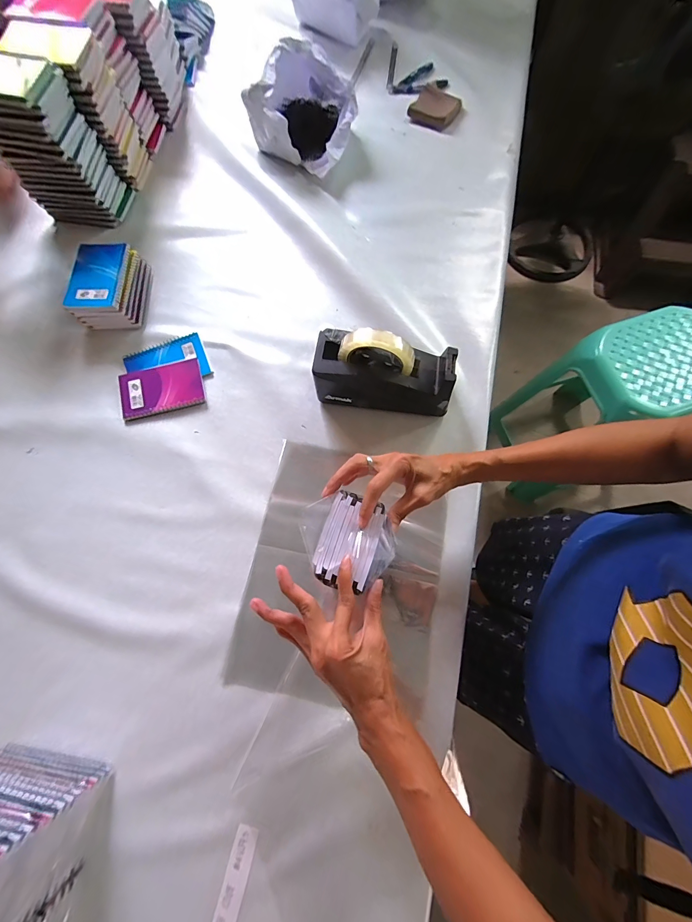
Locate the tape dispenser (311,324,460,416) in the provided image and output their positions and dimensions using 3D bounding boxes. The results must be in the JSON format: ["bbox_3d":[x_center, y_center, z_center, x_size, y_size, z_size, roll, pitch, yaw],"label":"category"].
[{"bbox_3d":[0.055,-0.129,0.499,0.191,0.132,0.070,10,73,5],"label":"tape dispenser"}]

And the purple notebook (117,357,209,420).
[{"bbox_3d":[-0.300,-0.118,0.568,0.129,0.009,0.083,-14,72,-3],"label":"purple notebook"}]

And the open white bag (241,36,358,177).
[{"bbox_3d":[-0.079,-0.683,0.672,0.189,0.126,0.170,19,74,8],"label":"open white bag"}]

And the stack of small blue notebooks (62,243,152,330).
[{"bbox_3d":[-0.403,-0.301,0.596,0.092,0.068,0.131,0,72,2],"label":"stack of small blue notebooks"}]

